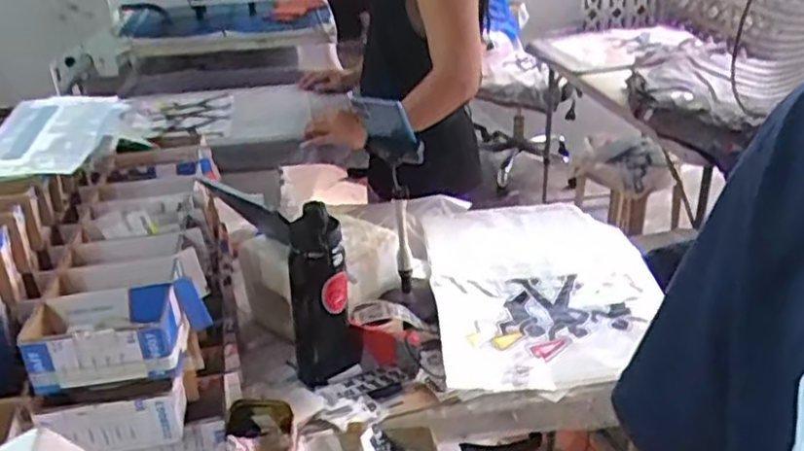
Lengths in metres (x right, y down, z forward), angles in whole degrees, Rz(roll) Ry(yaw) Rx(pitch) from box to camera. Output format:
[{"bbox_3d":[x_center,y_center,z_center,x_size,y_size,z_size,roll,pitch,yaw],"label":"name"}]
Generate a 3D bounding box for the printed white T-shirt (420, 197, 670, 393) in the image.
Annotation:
[{"bbox_3d":[0.248,0.089,1.299,0.384,0.046,0.613,-3,28,-1],"label":"printed white T-shirt"}]

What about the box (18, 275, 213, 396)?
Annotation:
[{"bbox_3d":[-0.328,0.124,0.839,0.196,0.078,0.123,-12,29,-17],"label":"box"}]

